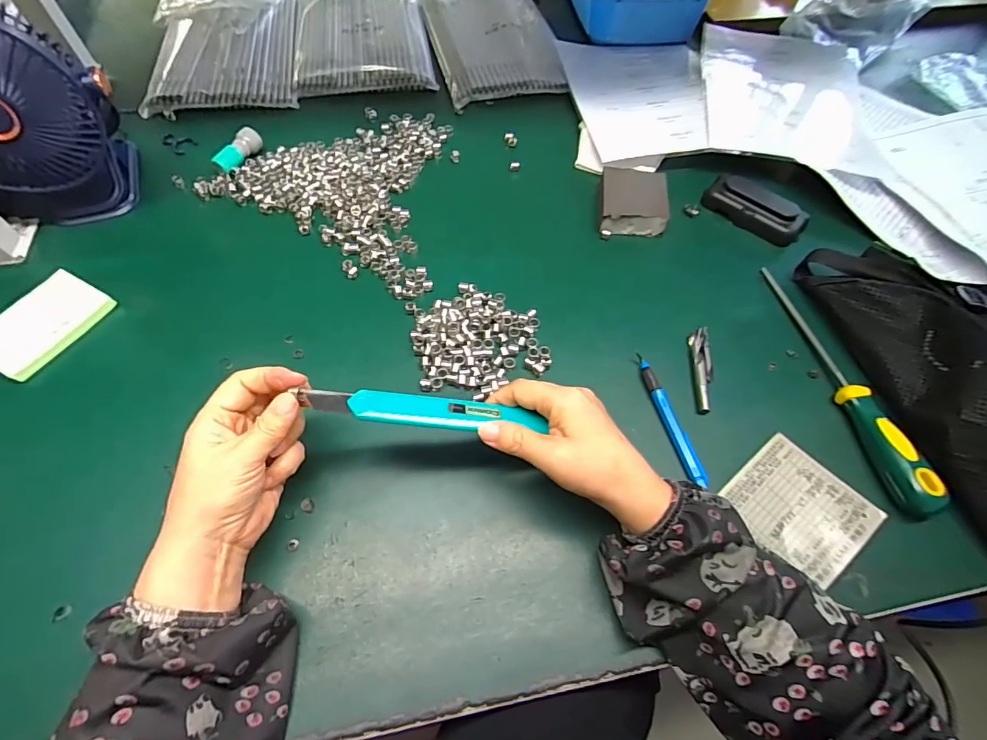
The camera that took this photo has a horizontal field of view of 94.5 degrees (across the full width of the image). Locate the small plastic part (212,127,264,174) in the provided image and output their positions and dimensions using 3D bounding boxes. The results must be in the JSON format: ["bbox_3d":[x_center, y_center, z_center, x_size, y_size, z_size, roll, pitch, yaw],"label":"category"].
[{"bbox_3d":[-0.286,-0.246,0.511,0.021,0.017,0.060,23,62,10],"label":"small plastic part"}]

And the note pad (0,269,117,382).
[{"bbox_3d":[-0.392,-0.042,0.394,0.065,0.010,0.093,26,63,12],"label":"note pad"}]

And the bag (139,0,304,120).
[{"bbox_3d":[-0.365,-0.474,0.625,0.197,0.027,0.336,-3,61,-5],"label":"bag"}]

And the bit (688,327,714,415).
[{"bbox_3d":[0.182,-0.001,0.398,0.016,0.015,0.084,7,60,1],"label":"bit"}]

